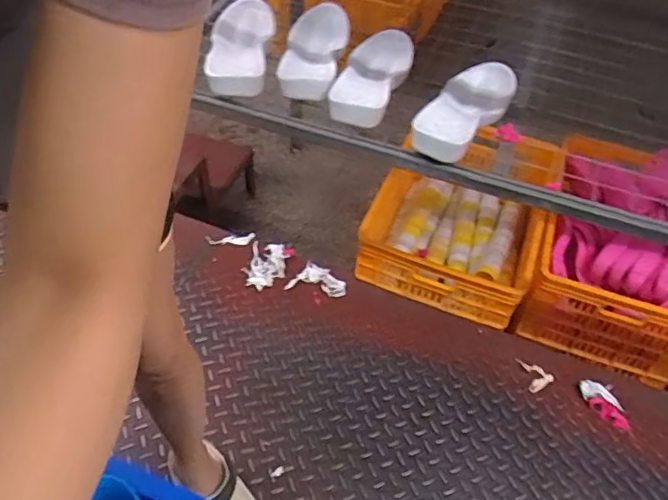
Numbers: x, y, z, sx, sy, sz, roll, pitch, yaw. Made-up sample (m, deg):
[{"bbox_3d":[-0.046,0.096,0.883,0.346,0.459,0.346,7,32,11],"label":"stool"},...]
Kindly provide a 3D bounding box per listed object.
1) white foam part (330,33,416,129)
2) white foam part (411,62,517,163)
[{"bbox_3d":[0.077,-0.348,1.176,0.126,0.072,0.256,16,50,10],"label":"white foam part"},{"bbox_3d":[0.253,-0.275,1.130,0.132,0.058,0.275,35,66,25],"label":"white foam part"}]

